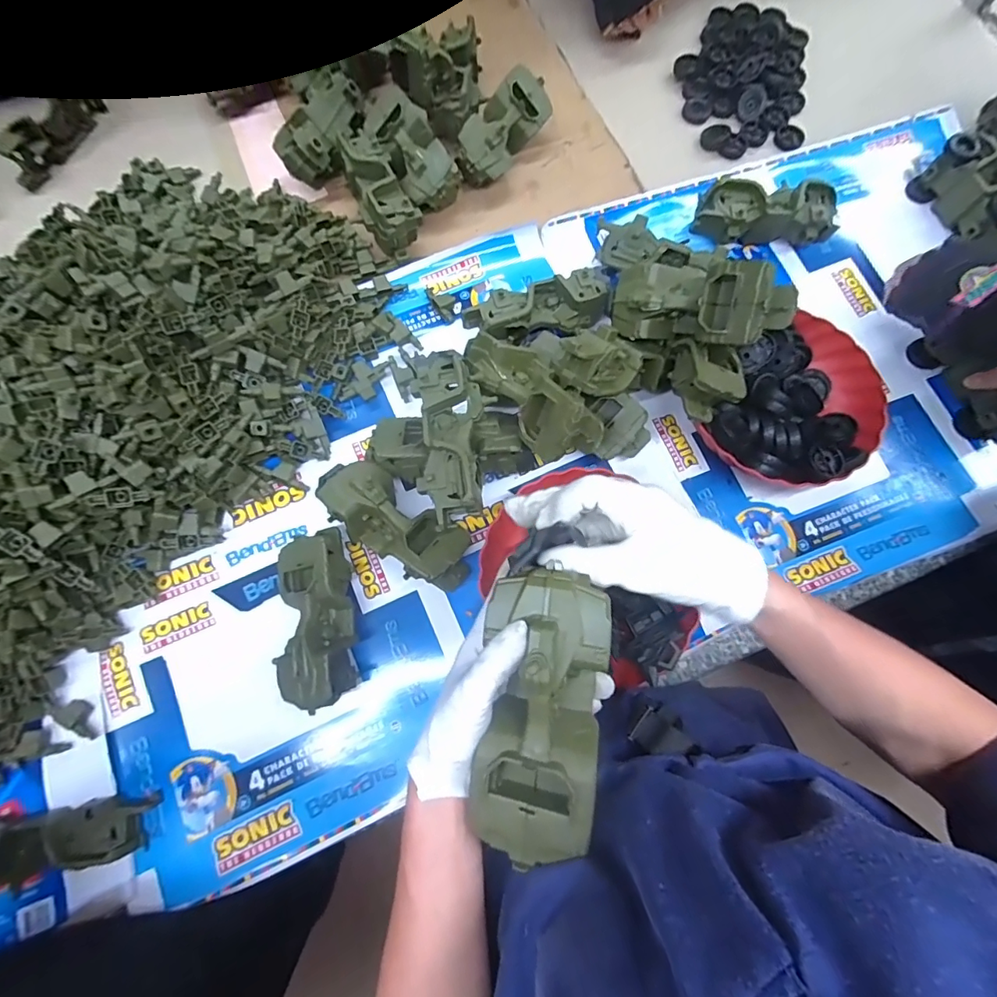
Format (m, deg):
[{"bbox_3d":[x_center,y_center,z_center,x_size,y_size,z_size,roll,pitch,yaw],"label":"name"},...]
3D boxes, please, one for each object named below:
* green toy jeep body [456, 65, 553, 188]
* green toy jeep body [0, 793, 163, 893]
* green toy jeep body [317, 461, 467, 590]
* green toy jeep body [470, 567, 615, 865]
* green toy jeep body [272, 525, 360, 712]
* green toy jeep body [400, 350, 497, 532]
[{"bbox_3d":[0.005,-0.537,0.702,0.089,0.077,0.172,29,77,6],"label":"green toy jeep body"},{"bbox_3d":[-0.449,0.346,0.481,0.175,0.038,0.059,-9,76,-3],"label":"green toy jeep body"},{"bbox_3d":[-0.117,0.031,0.555,0.194,0.075,0.083,36,78,8],"label":"green toy jeep body"},{"bbox_3d":[0.027,0.135,0.309,0.071,0.048,0.172,6,92,1],"label":"green toy jeep body"},{"bbox_3d":[-0.200,0.128,0.527,0.076,0.075,0.182,-7,76,-3],"label":"green toy jeep body"},{"bbox_3d":[-0.050,-0.069,0.505,0.078,0.045,0.183,-6,75,-3],"label":"green toy jeep body"}]

